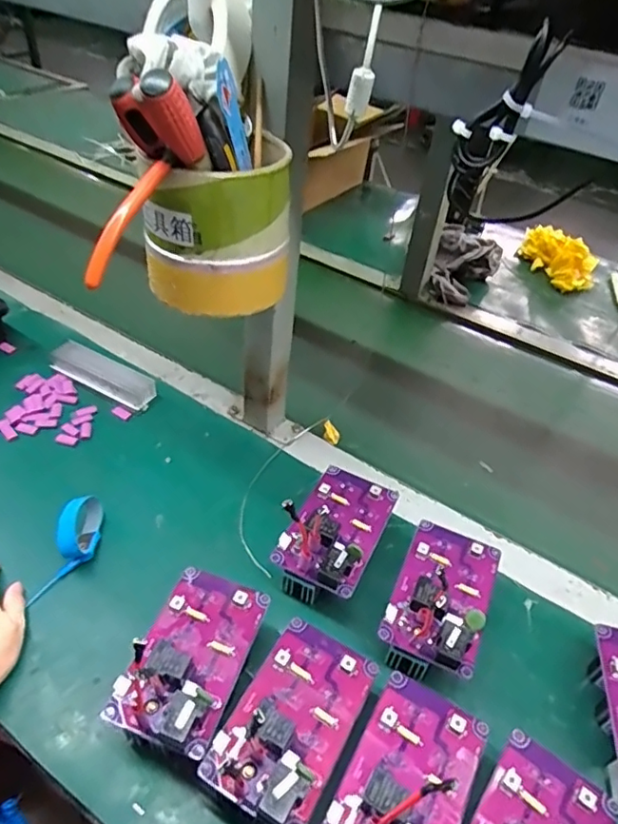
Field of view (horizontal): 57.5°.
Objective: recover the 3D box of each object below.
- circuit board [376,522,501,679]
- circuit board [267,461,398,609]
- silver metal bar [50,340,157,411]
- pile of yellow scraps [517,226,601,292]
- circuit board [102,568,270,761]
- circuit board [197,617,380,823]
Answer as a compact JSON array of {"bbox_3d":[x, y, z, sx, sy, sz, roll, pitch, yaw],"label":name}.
[{"bbox_3d":[0.124,0.178,0.538,0.087,0.061,0.144,21,44,15],"label":"circuit board"},{"bbox_3d":[0.026,0.123,0.579,0.090,0.075,0.139,21,44,16],"label":"circuit board"},{"bbox_3d":[-0.282,-0.048,0.766,0.165,0.023,0.056,23,45,17],"label":"silver metal bar"},{"bbox_3d":[0.505,-0.307,1.129,0.110,0.071,0.160,-1,43,-8],"label":"pile of yellow scraps"},{"bbox_3d":[-0.096,0.194,0.462,0.082,0.037,0.137,16,43,11],"label":"circuit board"},{"bbox_3d":[-0.009,0.229,0.432,0.084,0.040,0.142,25,45,19],"label":"circuit board"}]

